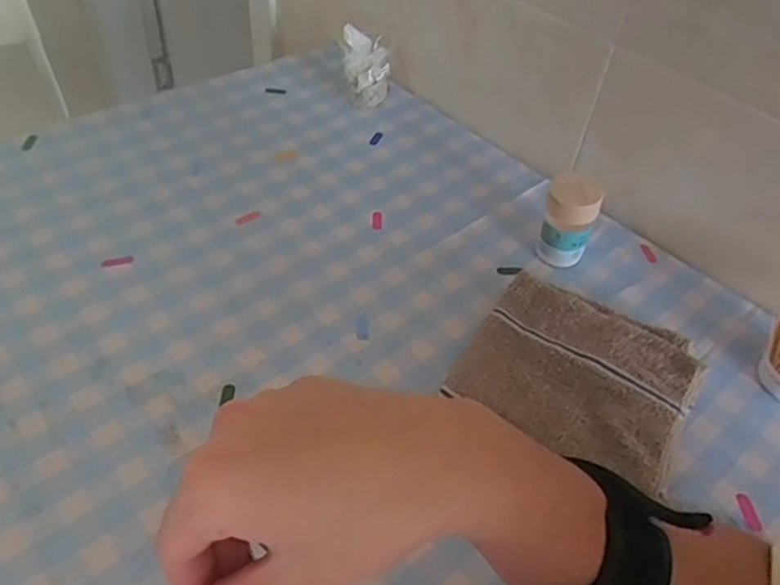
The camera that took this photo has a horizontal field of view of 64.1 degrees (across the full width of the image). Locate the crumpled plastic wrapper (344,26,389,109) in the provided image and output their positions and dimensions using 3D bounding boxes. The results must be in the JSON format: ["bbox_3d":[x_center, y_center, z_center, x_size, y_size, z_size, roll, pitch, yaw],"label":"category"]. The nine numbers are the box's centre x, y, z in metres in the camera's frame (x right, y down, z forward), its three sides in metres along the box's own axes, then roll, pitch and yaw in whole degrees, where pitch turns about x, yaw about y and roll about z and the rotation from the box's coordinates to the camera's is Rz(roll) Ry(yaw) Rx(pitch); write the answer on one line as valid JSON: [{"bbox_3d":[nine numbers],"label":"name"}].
[{"bbox_3d":[-0.028,-0.273,0.768,0.055,0.096,0.027,-6,47,-13],"label":"crumpled plastic wrapper"}]

